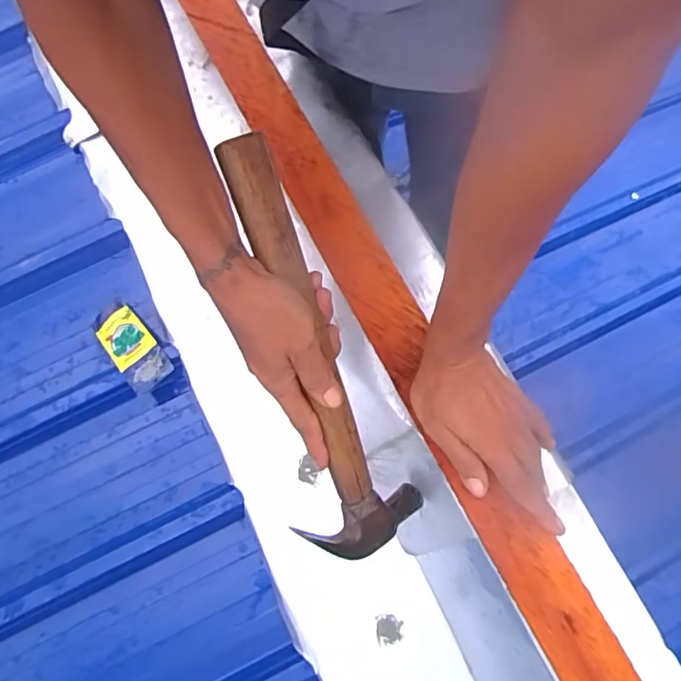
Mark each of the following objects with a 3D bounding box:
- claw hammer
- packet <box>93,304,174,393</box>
[{"bbox_3d":[-0.022,0.014,0.419,0.093,0.039,0.339,-19,103,-4],"label":"claw hammer"},{"bbox_3d":[-0.331,0.012,0.840,0.072,0.034,0.163,-39,77,-9],"label":"packet"}]

